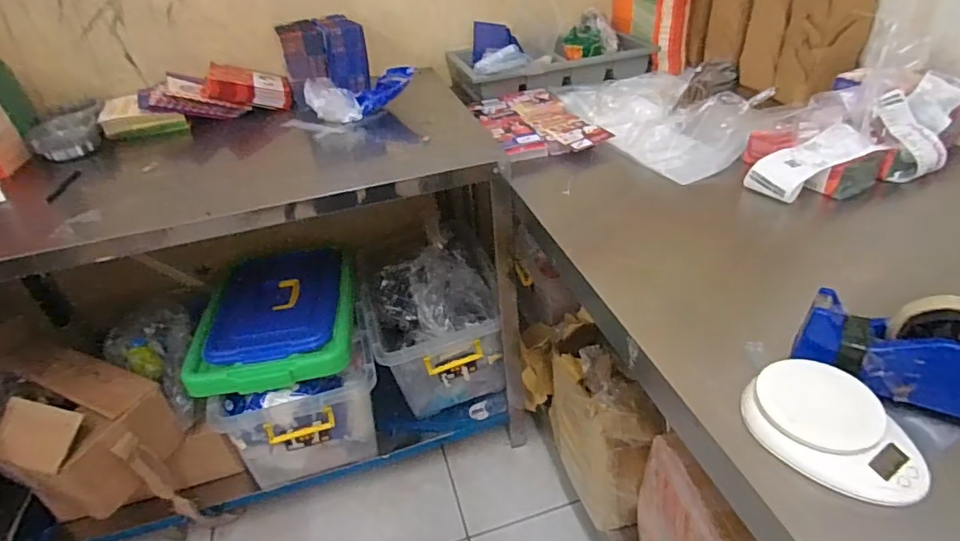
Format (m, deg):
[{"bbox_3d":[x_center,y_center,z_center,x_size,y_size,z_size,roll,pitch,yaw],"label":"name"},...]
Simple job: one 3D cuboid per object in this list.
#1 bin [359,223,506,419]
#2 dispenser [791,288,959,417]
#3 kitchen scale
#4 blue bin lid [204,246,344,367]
[{"bbox_3d":[-0.132,0.133,1.455,0.355,0.302,0.387,-8,36,-3],"label":"bin"},{"bbox_3d":[0.417,0.072,0.529,0.162,0.098,0.068,16,41,27],"label":"dispenser"},{"bbox_3d":[0.333,0.149,0.497,0.108,0.037,0.150,-24,39,-23],"label":"kitchen scale"},{"bbox_3d":[-0.515,0.076,1.341,0.298,0.047,0.394,-10,36,-5],"label":"blue bin lid"}]

